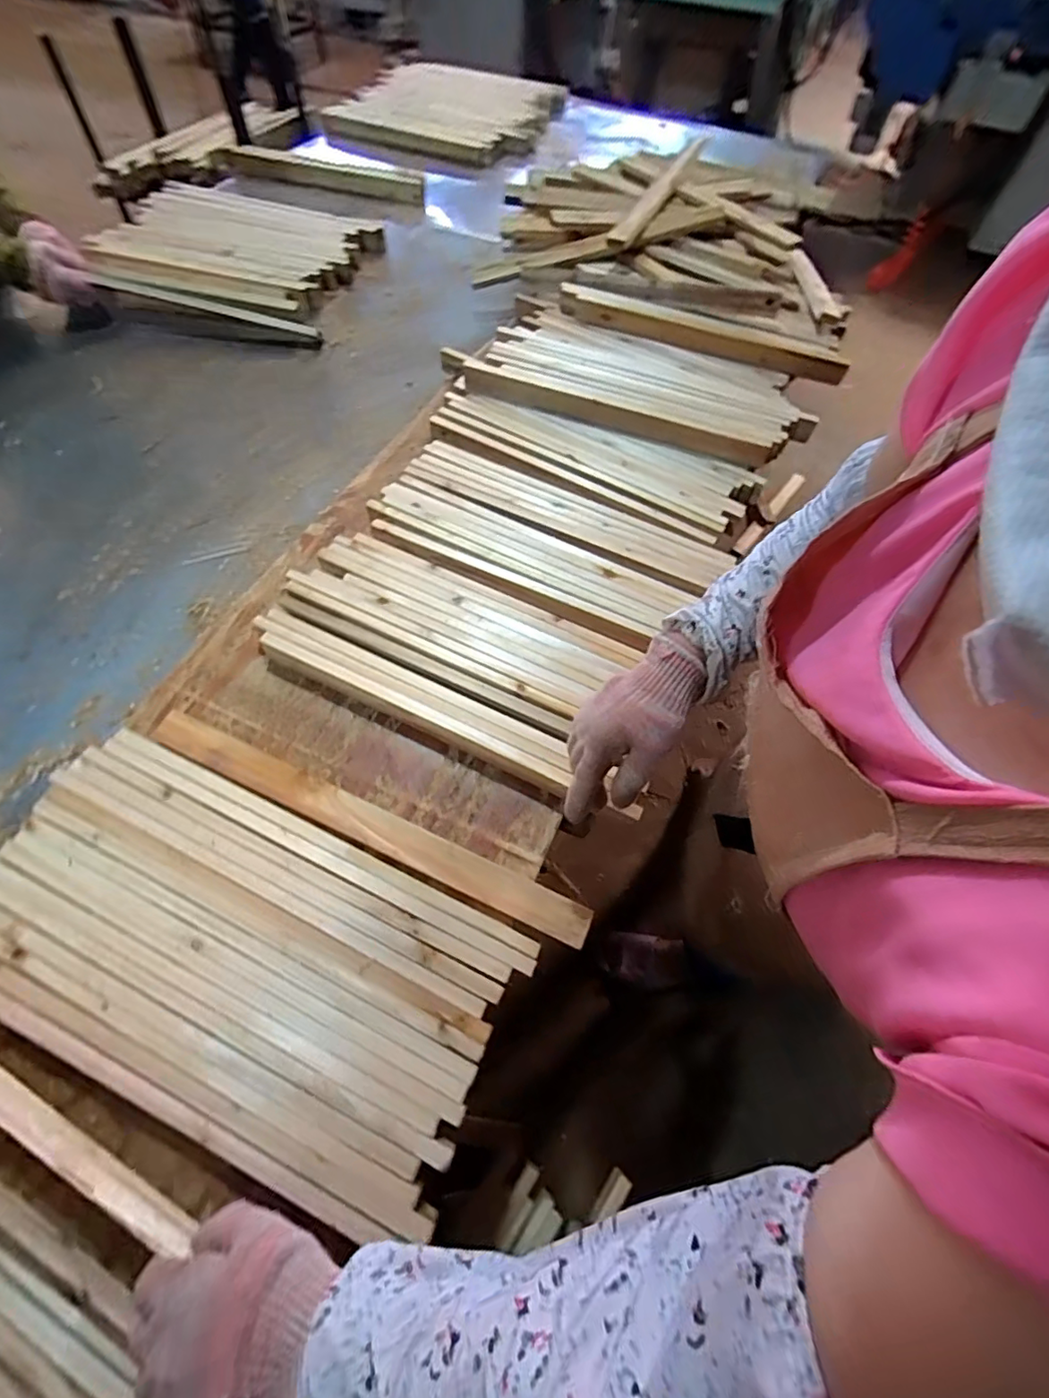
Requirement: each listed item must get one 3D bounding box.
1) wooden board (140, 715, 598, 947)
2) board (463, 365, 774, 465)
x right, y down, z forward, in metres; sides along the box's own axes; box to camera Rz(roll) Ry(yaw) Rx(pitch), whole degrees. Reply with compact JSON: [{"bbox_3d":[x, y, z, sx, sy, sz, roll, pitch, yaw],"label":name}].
[{"bbox_3d":[-0.174,0.127,0.592,0.512,0.016,0.050,23,48,8],"label":"wooden board"},{"bbox_3d":[0.134,-0.451,0.869,0.488,0.035,0.035,22,61,9],"label":"board"}]

